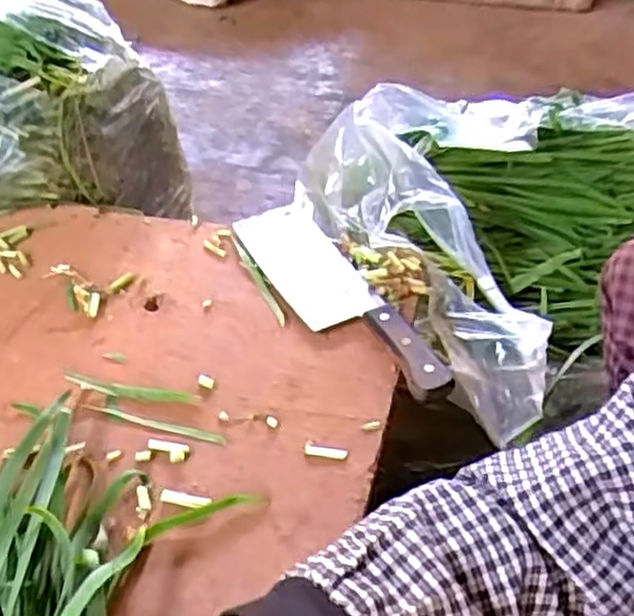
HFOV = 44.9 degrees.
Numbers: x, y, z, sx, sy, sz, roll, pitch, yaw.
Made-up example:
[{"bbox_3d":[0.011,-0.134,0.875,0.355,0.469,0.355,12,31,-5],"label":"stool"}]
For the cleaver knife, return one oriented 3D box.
[{"bbox_3d":[0.013,-0.017,0.637,0.067,0.019,0.277,-19,41,-19],"label":"cleaver knife"}]

